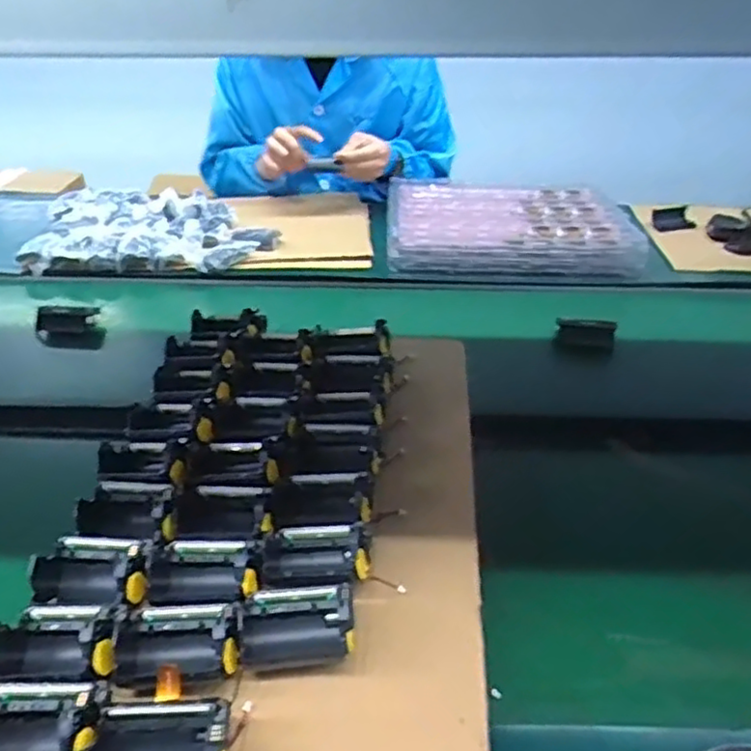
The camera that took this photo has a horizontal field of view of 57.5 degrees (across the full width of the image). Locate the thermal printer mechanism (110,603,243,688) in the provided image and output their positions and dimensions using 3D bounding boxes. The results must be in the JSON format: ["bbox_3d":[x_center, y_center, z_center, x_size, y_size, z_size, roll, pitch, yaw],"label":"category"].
[{"bbox_3d":[-0.123,0.164,0.423,0.081,0.037,0.053,2,35,0],"label":"thermal printer mechanism"}]

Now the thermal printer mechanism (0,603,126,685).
[{"bbox_3d":[-0.197,0.162,0.420,0.081,0.035,0.060,0,35,-2],"label":"thermal printer mechanism"}]

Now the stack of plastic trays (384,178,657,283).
[{"bbox_3d":[0.212,-0.250,1.109,0.386,0.051,0.316,5,35,5],"label":"stack of plastic trays"}]

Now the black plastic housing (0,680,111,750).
[{"bbox_3d":[-0.191,0.198,0.377,0.075,0.038,0.057,0,35,-3],"label":"black plastic housing"}]

